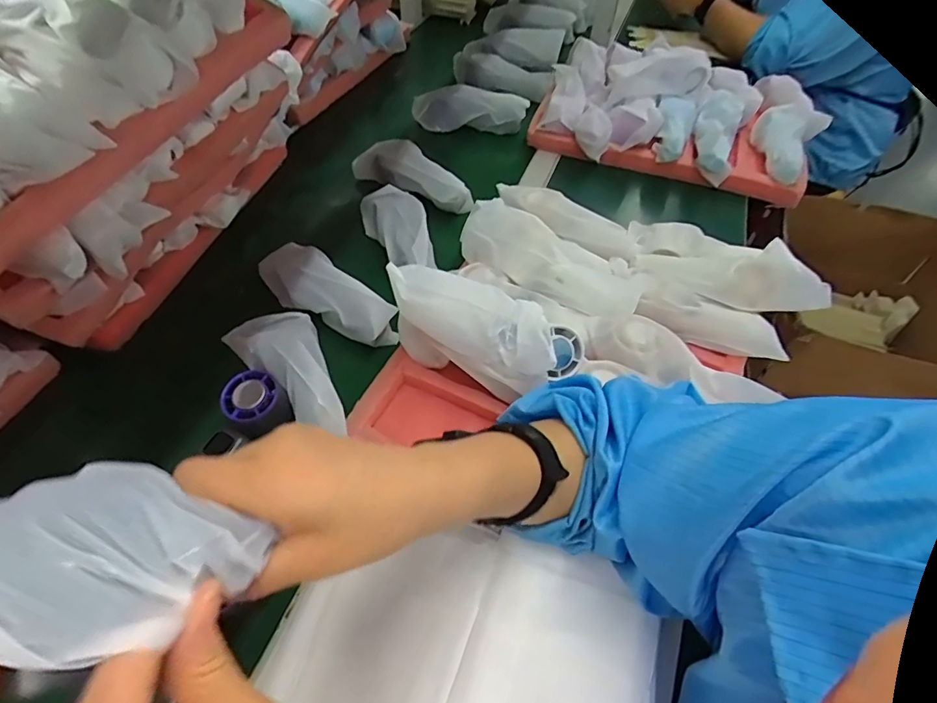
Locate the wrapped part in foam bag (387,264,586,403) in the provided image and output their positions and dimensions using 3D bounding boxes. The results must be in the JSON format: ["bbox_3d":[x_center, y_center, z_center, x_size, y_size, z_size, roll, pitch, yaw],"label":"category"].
[{"bbox_3d":[0.014,-0.020,0.465,0.183,0.071,0.061,27,53,-4],"label":"wrapped part in foam bag"}]

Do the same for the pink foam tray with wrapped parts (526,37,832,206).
[{"bbox_3d":[0.348,-0.422,0.848,0.427,0.112,0.293,12,52,7],"label":"pink foam tray with wrapped parts"}]

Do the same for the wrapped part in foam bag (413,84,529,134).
[{"bbox_3d":[0.003,-0.402,0.838,0.188,0.064,0.061,6,51,2],"label":"wrapped part in foam bag"}]

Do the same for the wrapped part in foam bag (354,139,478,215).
[{"bbox_3d":[-0.082,-0.259,0.726,0.195,0.064,0.052,35,58,23],"label":"wrapped part in foam bag"}]

